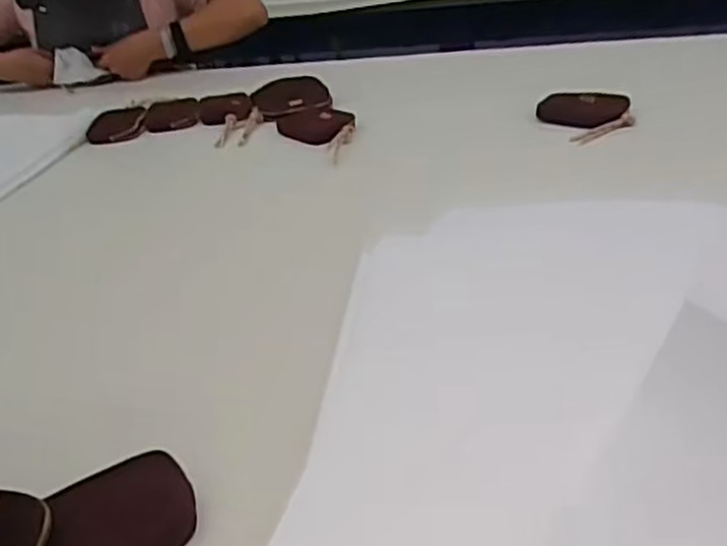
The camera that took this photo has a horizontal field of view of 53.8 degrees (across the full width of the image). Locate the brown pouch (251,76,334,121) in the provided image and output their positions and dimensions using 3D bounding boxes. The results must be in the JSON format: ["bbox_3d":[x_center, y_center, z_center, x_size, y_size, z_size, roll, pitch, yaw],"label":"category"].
[{"bbox_3d":[-0.120,-0.288,1.163,0.118,0.024,0.181,-11,31,-7],"label":"brown pouch"}]

